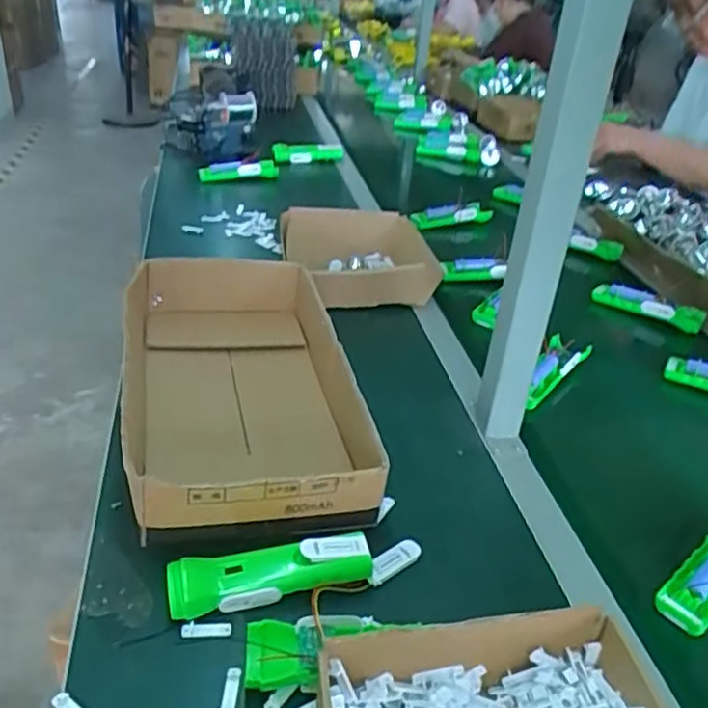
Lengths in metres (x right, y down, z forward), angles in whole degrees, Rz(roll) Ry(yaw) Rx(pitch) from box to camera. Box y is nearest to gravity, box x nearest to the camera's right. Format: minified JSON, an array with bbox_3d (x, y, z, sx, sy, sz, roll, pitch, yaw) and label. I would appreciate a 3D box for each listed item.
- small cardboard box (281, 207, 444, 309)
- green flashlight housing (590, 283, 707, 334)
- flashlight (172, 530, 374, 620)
[{"bbox_3d":[0.011,-0.146,1.050,0.228,0.074,0.225,-1,32,-10],"label":"small cardboard box"},{"bbox_3d":[0.445,-0.076,1.032,0.161,0.024,0.038,21,35,25],"label":"green flashlight housing"},{"bbox_3d":[-0.068,0.178,0.556,0.161,0.039,0.040,-4,32,-15],"label":"flashlight"}]

